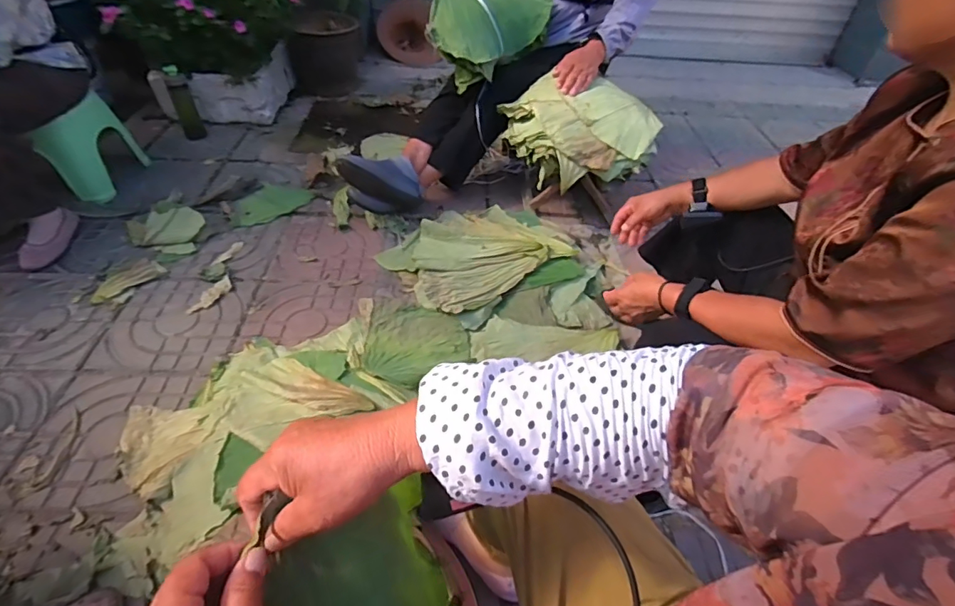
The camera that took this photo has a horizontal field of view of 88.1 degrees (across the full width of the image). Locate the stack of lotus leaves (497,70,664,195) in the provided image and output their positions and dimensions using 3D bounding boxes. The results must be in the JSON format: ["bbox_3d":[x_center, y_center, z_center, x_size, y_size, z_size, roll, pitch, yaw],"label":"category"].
[{"bbox_3d":[0.303,-0.494,1.428,0.339,0.183,0.389,-32,56,-31],"label":"stack of lotus leaves"}]

